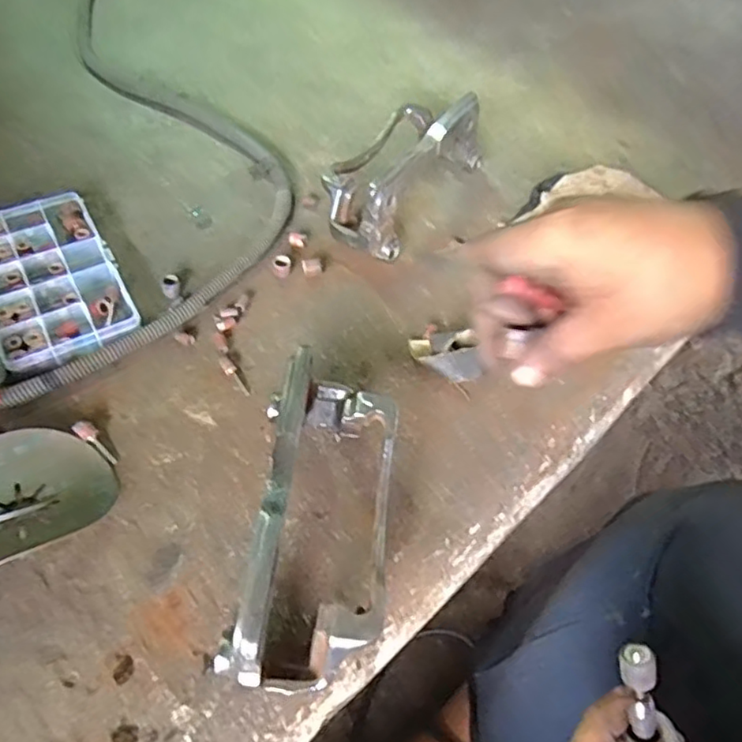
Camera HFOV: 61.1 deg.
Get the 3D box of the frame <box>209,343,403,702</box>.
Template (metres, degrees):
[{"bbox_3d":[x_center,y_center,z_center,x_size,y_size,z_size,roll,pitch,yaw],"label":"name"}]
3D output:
[{"bbox_3d":[-0.028,0.080,0.366,0.080,0.078,0.193,7,54,1],"label":"frame"}]

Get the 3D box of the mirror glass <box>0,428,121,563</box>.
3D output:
[{"bbox_3d":[-0.222,0.075,0.393,0.108,0.009,0.080,-24,59,-19],"label":"mirror glass"}]

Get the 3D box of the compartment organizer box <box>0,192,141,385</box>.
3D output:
[{"bbox_3d":[-0.300,-0.056,0.485,0.195,0.019,0.172,-26,60,-20],"label":"compartment organizer box"}]

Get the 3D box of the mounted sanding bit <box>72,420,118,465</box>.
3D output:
[{"bbox_3d":[-0.185,0.049,0.420,0.013,0.009,0.039,-33,62,-24],"label":"mounted sanding bit"}]

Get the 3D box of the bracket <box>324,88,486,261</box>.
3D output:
[{"bbox_3d":[0.025,-0.184,0.568,0.086,0.074,0.180,28,57,16],"label":"bracket"}]

